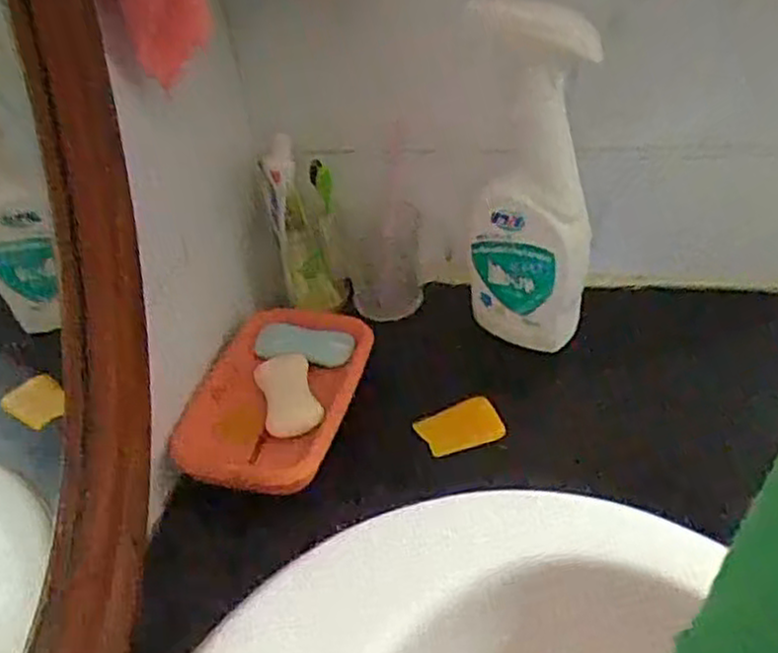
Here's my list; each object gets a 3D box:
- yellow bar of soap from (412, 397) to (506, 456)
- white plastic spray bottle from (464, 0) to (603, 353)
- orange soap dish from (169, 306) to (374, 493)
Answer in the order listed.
[{"bbox_3d":[0.055,0.078,0.610,0.061,0.019,0.037,-15,38,-10],"label":"yellow bar of soap"},{"bbox_3d":[0.110,-0.112,0.624,0.094,0.282,0.090,-4,37,4],"label":"white plastic spray bottle"},{"bbox_3d":[-0.090,0.058,0.627,0.126,0.037,0.187,4,38,14],"label":"orange soap dish"}]

